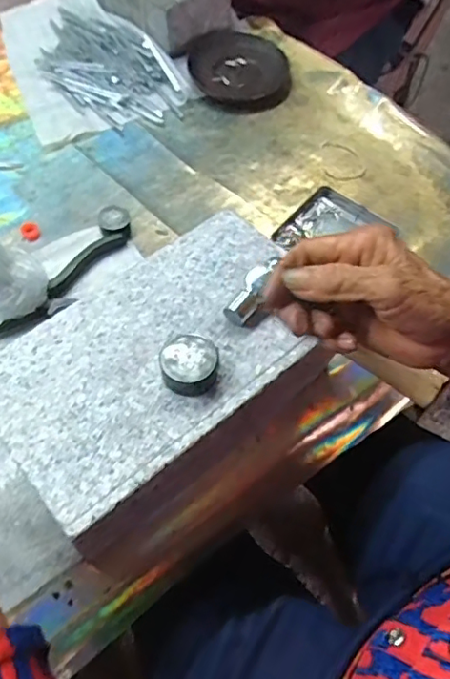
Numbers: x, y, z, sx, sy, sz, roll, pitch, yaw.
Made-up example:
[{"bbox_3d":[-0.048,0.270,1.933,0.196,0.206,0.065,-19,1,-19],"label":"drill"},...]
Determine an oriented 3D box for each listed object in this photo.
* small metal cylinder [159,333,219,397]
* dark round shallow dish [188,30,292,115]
[{"bbox_3d":[-0.024,0.017,0.372,0.037,0.020,0.036,8,60,4],"label":"small metal cylinder"},{"bbox_3d":[0.019,-0.324,0.669,0.119,0.025,0.129,1,57,-1],"label":"dark round shallow dish"}]

